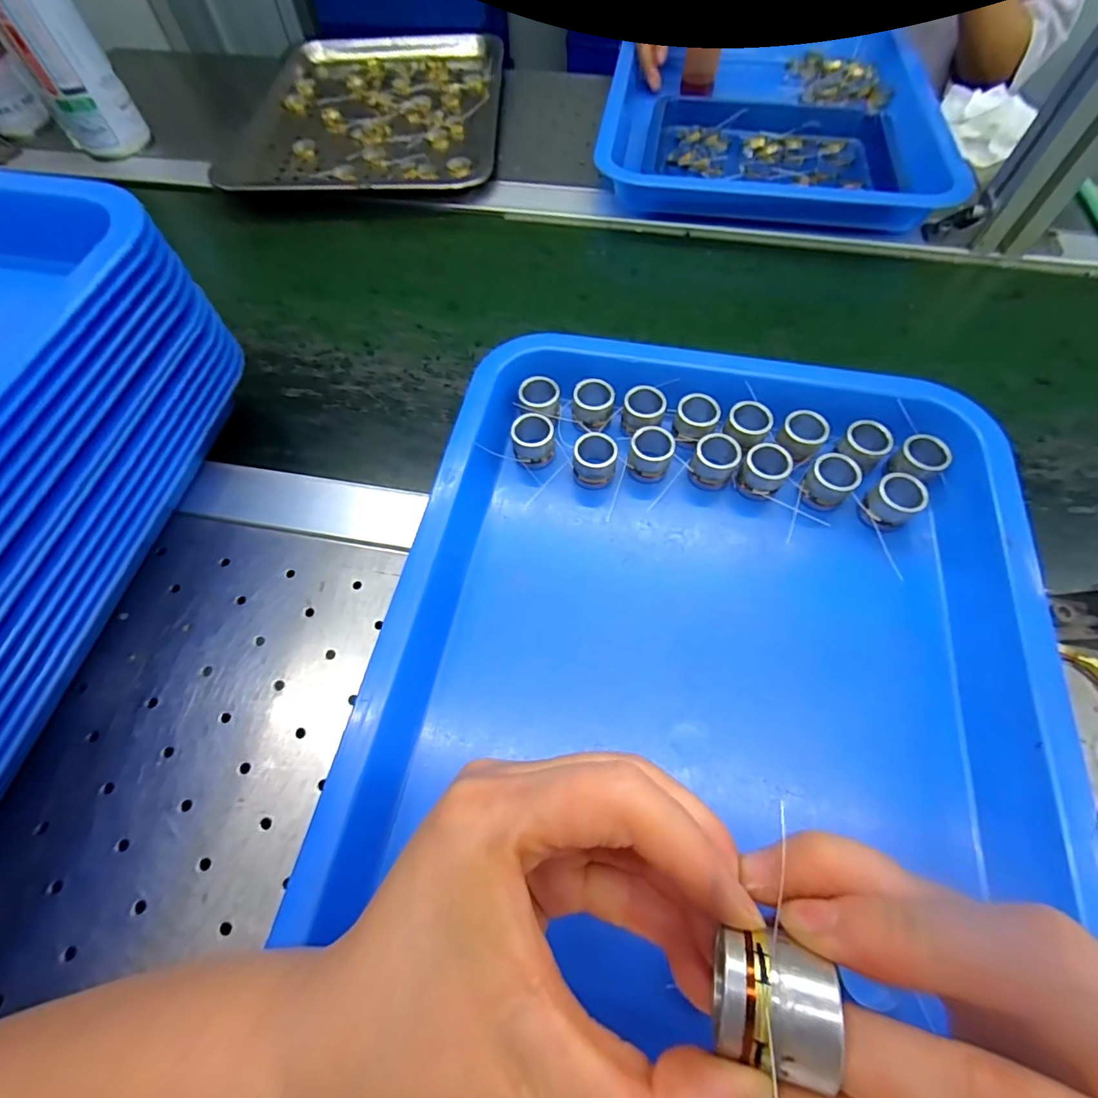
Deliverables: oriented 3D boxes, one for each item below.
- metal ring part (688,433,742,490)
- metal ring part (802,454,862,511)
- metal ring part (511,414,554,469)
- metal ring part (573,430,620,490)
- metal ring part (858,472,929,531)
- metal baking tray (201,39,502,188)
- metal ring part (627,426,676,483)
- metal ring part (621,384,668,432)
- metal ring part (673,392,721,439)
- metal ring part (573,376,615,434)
[{"bbox_3d":[0.097,-0.050,0.298,0.025,0.027,0.020,19,63,11],"label":"metal ring part"},{"bbox_3d":[0.158,-0.037,0.288,0.024,0.024,0.021,37,68,19],"label":"metal ring part"},{"bbox_3d":[-0.009,-0.064,0.306,0.024,0.025,0.024,-1,61,1],"label":"metal ring part"},{"bbox_3d":[0.027,-0.052,0.299,0.024,0.025,0.023,5,61,4],"label":"metal ring part"},{"bbox_3d":[0.189,-0.024,0.282,0.029,0.021,0.023,-40,68,-19],"label":"metal ring part"},{"bbox_3d":[-0.180,-0.452,0.532,0.259,0.026,0.329,0,61,1],"label":"metal baking tray"},{"bbox_3d":[0.060,-0.055,0.301,0.024,0.023,0.023,9,62,6],"label":"metal ring part"},{"bbox_3d":[0.058,-0.085,0.311,0.024,0.014,0.027,10,62,7],"label":"metal ring part"},{"bbox_3d":[0.089,-0.079,0.306,0.024,0.014,0.023,-1,61,1],"label":"metal ring part"},{"bbox_3d":[0.028,-0.089,0.314,0.024,0.017,0.027,5,61,4],"label":"metal ring part"}]

